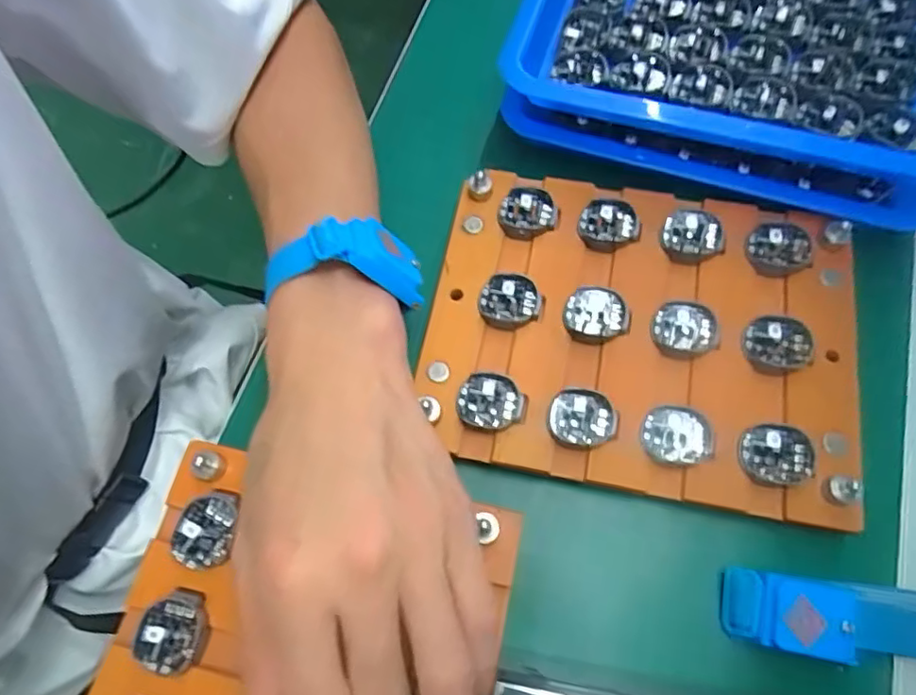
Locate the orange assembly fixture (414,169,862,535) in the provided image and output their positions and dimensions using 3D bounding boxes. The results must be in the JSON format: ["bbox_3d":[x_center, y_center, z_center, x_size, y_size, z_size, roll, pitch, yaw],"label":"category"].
[{"bbox_3d":[0.080,-0.009,0.267,0.182,0.014,0.143,11,67,7],"label":"orange assembly fixture"}]

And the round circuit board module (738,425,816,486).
[{"bbox_3d":[0.129,0.044,0.240,0.027,0.006,0.023,-3,66,1],"label":"round circuit board module"}]

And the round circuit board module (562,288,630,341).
[{"bbox_3d":[0.062,-0.015,0.268,0.028,0.006,0.023,18,68,10],"label":"round circuit board module"}]

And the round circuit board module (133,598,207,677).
[{"bbox_3d":[-0.111,0.111,0.228,0.023,0.005,0.025,-1,66,2],"label":"round circuit board module"}]

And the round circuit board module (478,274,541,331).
[{"bbox_3d":[0.024,-0.021,0.274,0.027,0.007,0.024,13,67,8],"label":"round circuit board module"}]

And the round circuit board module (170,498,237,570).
[{"bbox_3d":[-0.102,0.075,0.240,0.021,0.008,0.027,12,67,7],"label":"round circuit board module"}]

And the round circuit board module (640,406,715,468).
[{"bbox_3d":[0.091,0.037,0.246,0.029,0.004,0.024,9,70,6],"label":"round circuit board module"}]

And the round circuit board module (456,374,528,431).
[{"bbox_3d":[0.014,0.024,0.255,0.029,0.007,0.022,12,67,8],"label":"round circuit board module"}]

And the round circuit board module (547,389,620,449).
[{"bbox_3d":[0.053,0.030,0.250,0.028,0.004,0.023,12,67,7],"label":"round circuit board module"}]

